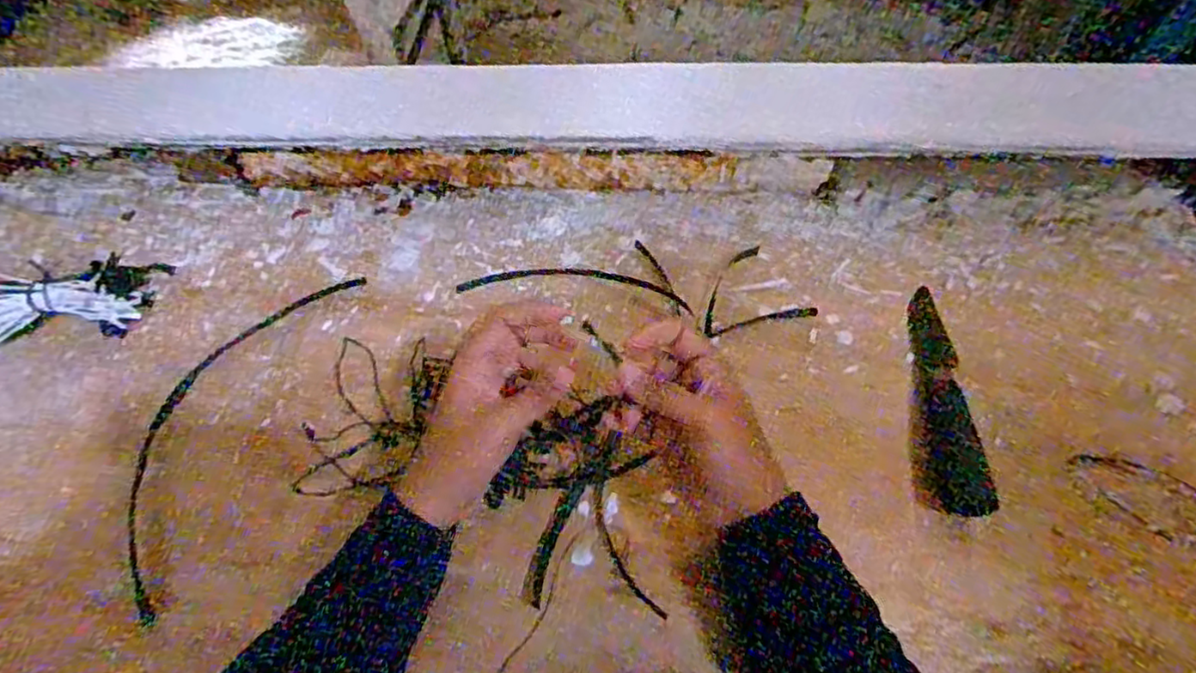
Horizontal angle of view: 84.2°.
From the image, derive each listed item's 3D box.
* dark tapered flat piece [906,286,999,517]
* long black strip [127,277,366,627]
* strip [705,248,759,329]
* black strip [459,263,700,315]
[{"bbox_3d":[0.254,0.039,0.489,0.039,0.008,0.189,5,54,7],"label":"dark tapered flat piece"},{"bbox_3d":[-0.286,0.052,0.500,0.093,0.011,0.287,12,55,11],"label":"long black strip"},{"bbox_3d":[0.107,-0.043,0.554,0.018,0.004,0.111,23,58,18],"label":"strip"},{"bbox_3d":[-0.019,-0.045,0.568,0.197,0.009,0.047,5,54,7],"label":"black strip"}]

